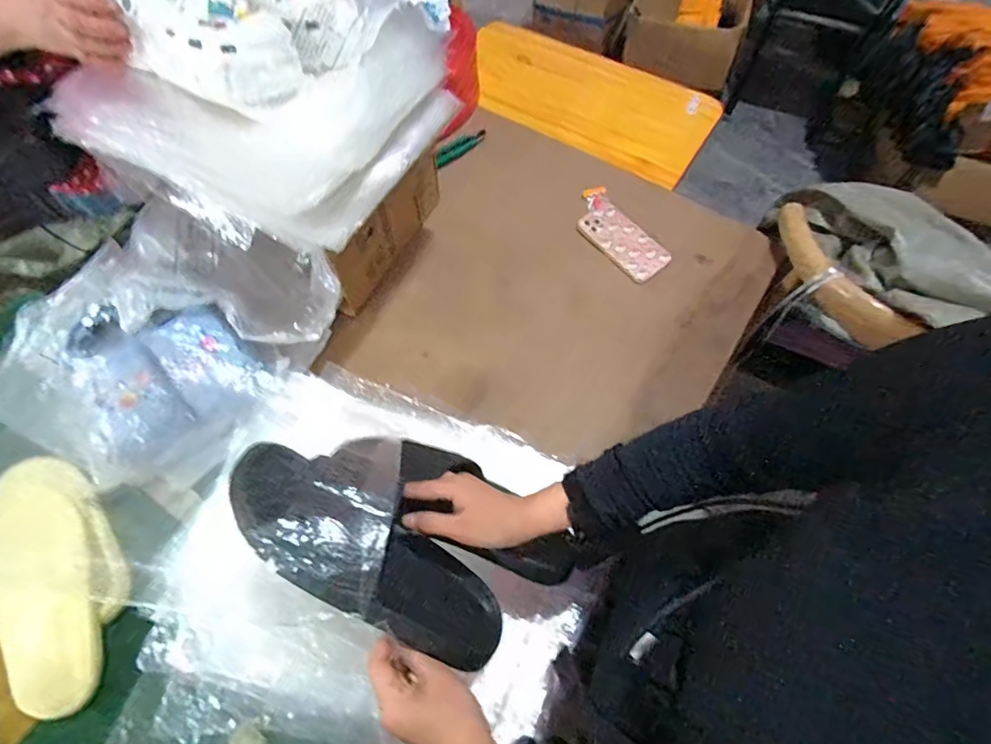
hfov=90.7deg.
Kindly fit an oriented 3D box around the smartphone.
[{"bbox_3d":[0.220,-0.223,0.841,0.079,0.015,0.156,-40,74,-10],"label":"smartphone"}]

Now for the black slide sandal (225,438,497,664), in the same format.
[{"bbox_3d":[-0.104,0.168,0.439,0.280,0.069,0.077,41,68,-17],"label":"black slide sandal"}]

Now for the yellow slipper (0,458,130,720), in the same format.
[{"bbox_3d":[-0.529,0.254,0.595,0.129,0.050,0.282,-21,93,-51],"label":"yellow slipper"}]

